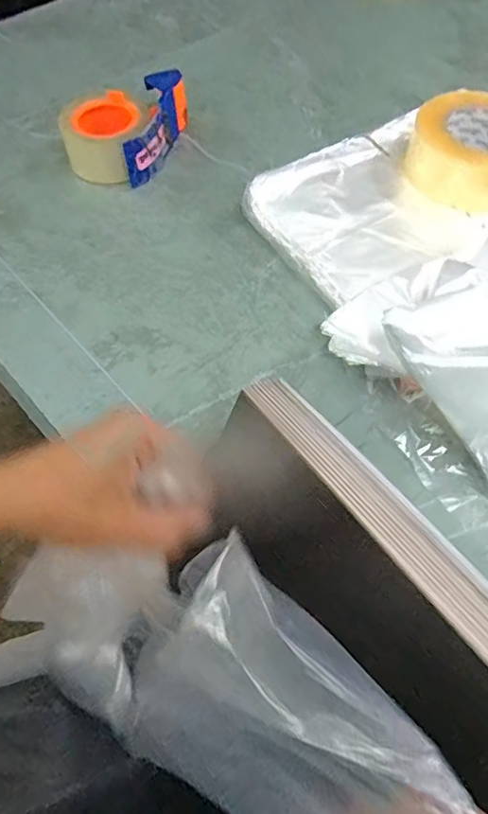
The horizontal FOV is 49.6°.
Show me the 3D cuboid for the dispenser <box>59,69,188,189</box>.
[{"bbox_3d":[-0.142,-0.325,0.610,0.115,0.057,0.146,16,59,7],"label":"dispenser"}]

